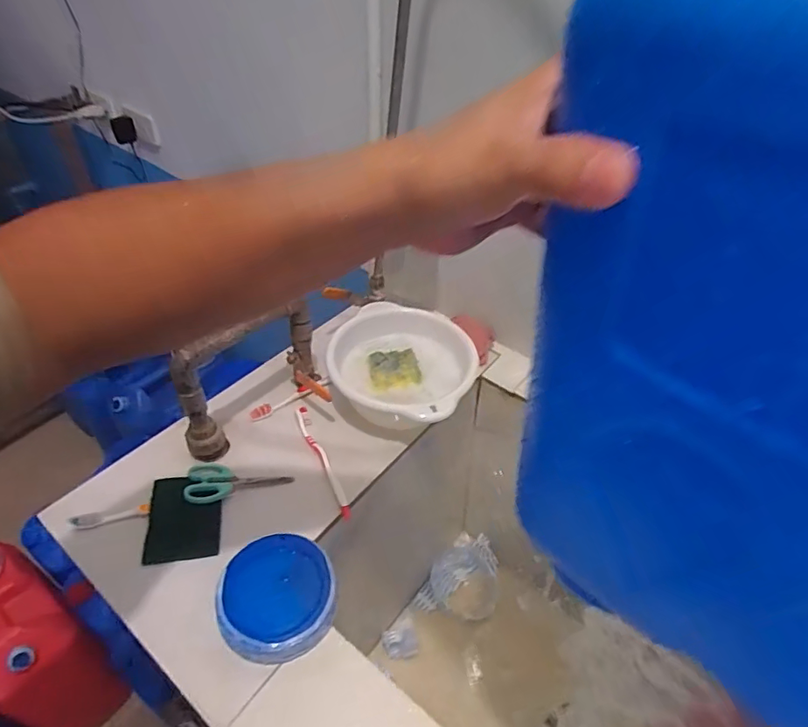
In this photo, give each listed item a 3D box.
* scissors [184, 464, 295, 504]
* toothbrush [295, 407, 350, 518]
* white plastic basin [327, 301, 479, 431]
[{"bbox_3d":[-0.201,0.142,0.630,0.121,0.019,0.058,1,42,-20],"label":"scissors"},{"bbox_3d":[-0.107,0.119,0.658,0.018,0.015,0.172,-16,47,-19],"label":"toothbrush"},{"bbox_3d":[-0.008,0.010,0.728,0.186,0.079,0.201,1,44,-1],"label":"white plastic basin"}]

